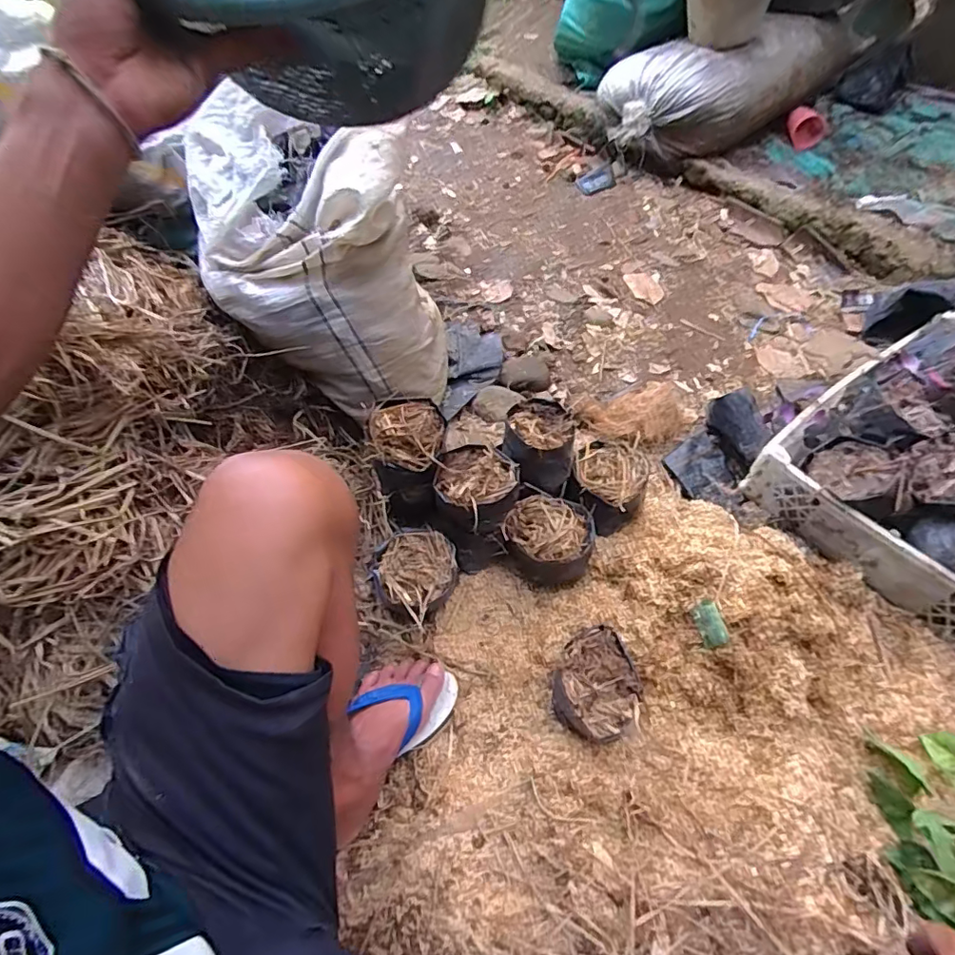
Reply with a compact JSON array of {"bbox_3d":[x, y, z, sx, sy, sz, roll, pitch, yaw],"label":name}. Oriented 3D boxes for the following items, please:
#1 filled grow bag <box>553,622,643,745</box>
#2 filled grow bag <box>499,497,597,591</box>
[{"bbox_3d":[0.146,0.266,0.677,0.099,0.088,0.117,-17,57,-8],"label":"filled grow bag"},{"bbox_3d":[0.104,0.097,0.774,0.121,0.112,0.104,22,60,16],"label":"filled grow bag"}]

